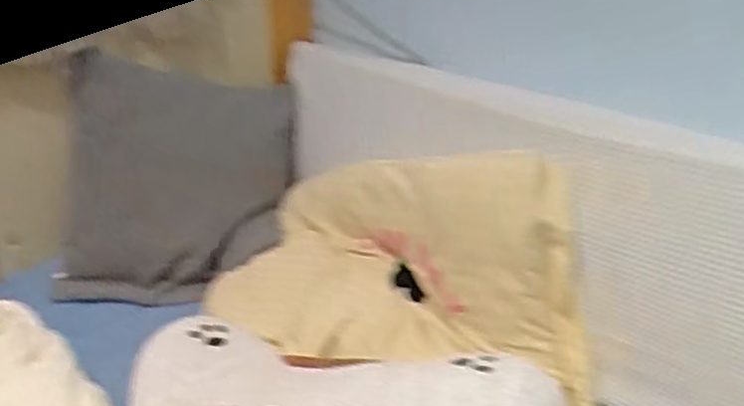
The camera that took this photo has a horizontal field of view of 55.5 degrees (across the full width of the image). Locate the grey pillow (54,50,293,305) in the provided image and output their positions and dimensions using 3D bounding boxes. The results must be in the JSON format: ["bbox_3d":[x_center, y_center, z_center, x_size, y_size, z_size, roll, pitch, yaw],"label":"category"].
[{"bbox_3d":[-0.311,-0.031,1.079,0.372,0.330,0.143,1,23,7],"label":"grey pillow"}]

